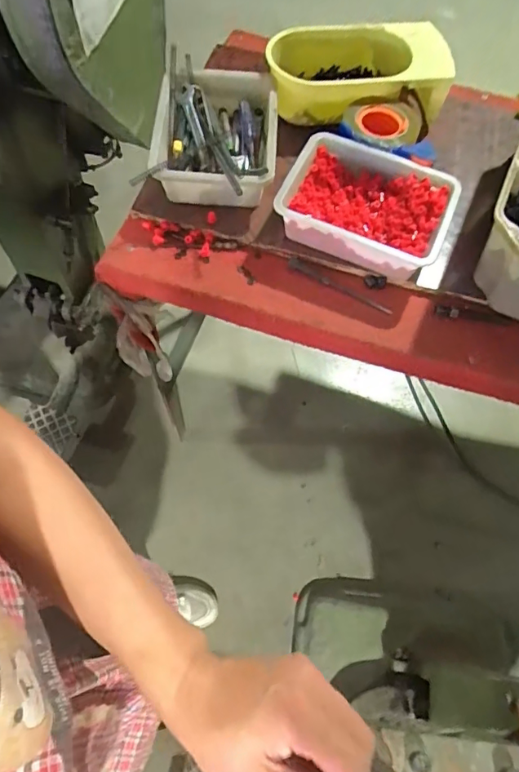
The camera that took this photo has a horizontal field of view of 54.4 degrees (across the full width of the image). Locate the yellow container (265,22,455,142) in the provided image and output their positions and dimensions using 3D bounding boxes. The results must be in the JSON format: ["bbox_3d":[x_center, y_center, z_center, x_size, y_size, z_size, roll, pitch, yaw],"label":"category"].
[{"bbox_3d":[0.159,-0.504,0.817,0.287,0.088,0.139,-1,65,-4],"label":"yellow container"}]

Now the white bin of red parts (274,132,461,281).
[{"bbox_3d":[0.155,-0.260,0.748,0.236,0.071,0.176,23,65,7],"label":"white bin of red parts"}]

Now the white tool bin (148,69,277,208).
[{"bbox_3d":[-0.063,-0.382,0.777,0.171,0.098,0.230,5,64,-1],"label":"white tool bin"}]

